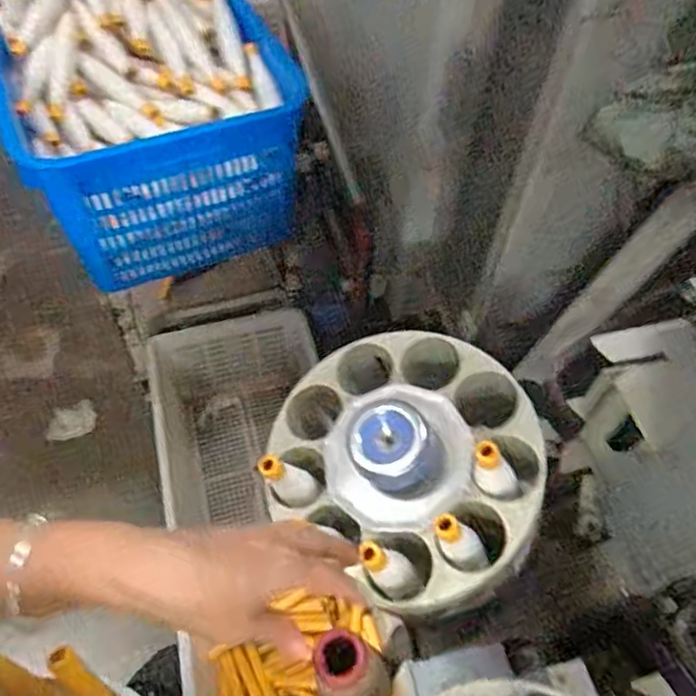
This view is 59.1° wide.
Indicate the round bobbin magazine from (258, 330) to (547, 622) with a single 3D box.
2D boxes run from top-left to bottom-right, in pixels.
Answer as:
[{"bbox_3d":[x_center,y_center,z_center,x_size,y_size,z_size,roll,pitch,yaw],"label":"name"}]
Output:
[{"bbox_3d":[0.054,0.087,0.561,0.224,0.127,0.244,1,57,-2],"label":"round bobbin magazine"}]

